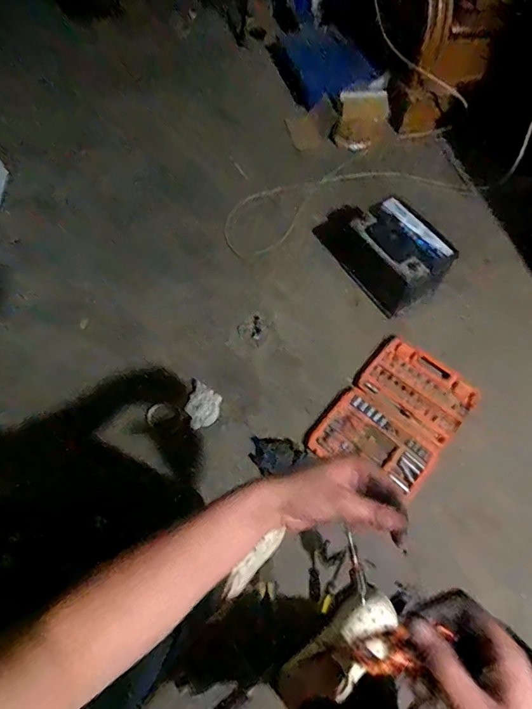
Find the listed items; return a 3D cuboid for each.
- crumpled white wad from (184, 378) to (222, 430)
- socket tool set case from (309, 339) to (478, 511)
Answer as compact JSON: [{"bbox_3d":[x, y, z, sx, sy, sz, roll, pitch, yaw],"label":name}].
[{"bbox_3d":[-0.155,0.127,0.983,0.090,0.025,0.116,17,67,9],"label":"crumpled white wad"},{"bbox_3d":[0.316,0.148,0.973,0.264,0.032,0.371,39,72,17],"label":"socket tool set case"}]

